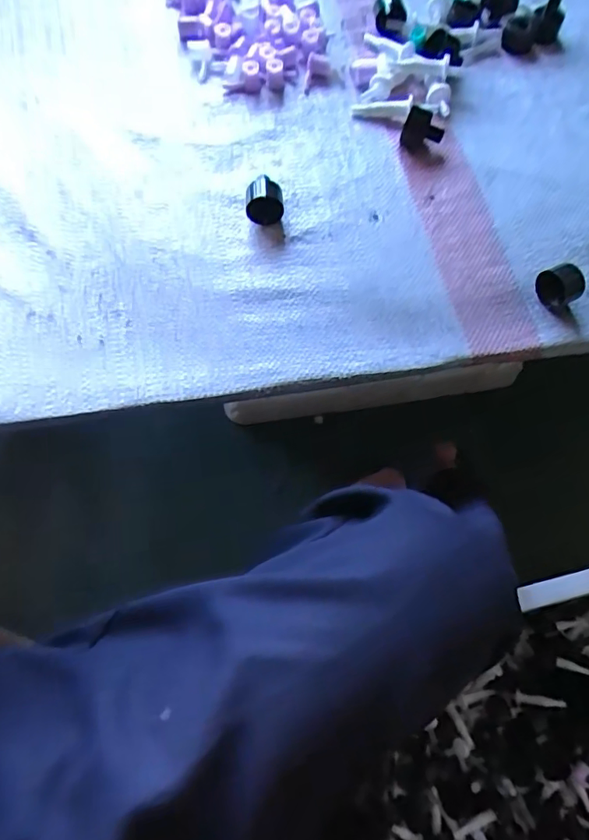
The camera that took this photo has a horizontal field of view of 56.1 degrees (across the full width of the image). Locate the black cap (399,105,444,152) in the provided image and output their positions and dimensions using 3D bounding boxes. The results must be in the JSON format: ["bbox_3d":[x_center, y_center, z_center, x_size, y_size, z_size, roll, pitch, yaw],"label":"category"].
[{"bbox_3d":[0.114,-0.256,0.490,0.035,0.018,0.033,16,70,5],"label":"black cap"}]

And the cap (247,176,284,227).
[{"bbox_3d":[-0.024,-0.179,0.451,0.029,0.033,0.027,-2,70,-2],"label":"cap"}]

